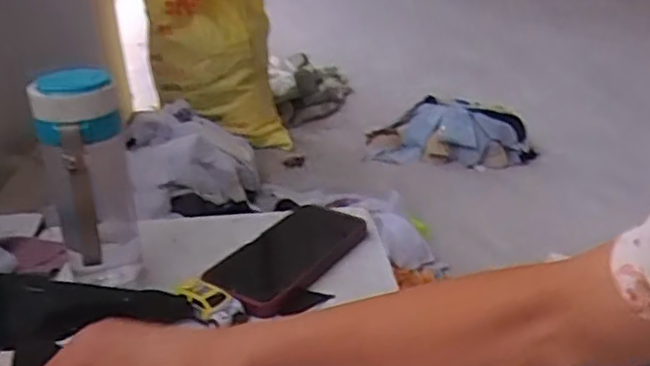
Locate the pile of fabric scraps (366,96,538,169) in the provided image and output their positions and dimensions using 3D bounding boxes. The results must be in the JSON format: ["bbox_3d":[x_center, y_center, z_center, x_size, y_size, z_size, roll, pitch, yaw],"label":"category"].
[{"bbox_3d":[0.349,-0.134,1.825,0.463,0.139,0.186,4,27,11],"label":"pile of fabric scraps"}]

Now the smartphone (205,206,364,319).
[{"bbox_3d":[-0.035,0.063,0.595,0.084,0.018,0.170,17,31,30],"label":"smartphone"}]

